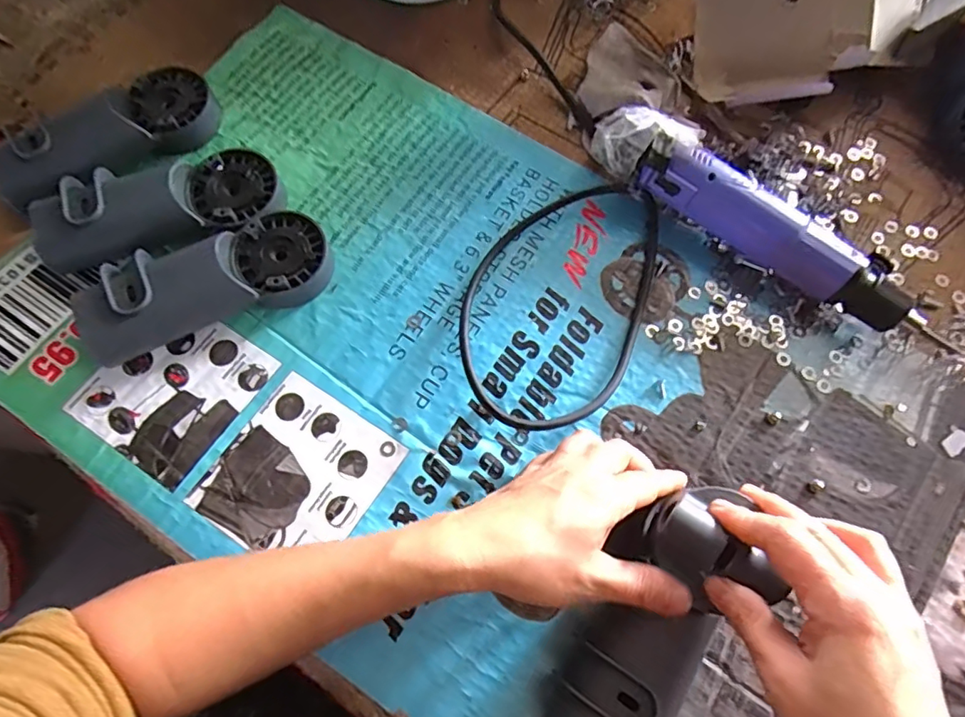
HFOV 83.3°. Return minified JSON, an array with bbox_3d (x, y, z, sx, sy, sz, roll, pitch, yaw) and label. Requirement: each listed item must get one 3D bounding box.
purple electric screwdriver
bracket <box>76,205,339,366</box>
[{"bbox_3d":[0.210,-0.082,0.382,0.224,0.051,0.041,33,75,9],"label":"purple electric screwdriver"},{"bbox_3d":[-0.187,-0.050,0.371,0.166,0.045,0.067,-28,75,-9],"label":"bracket"}]

